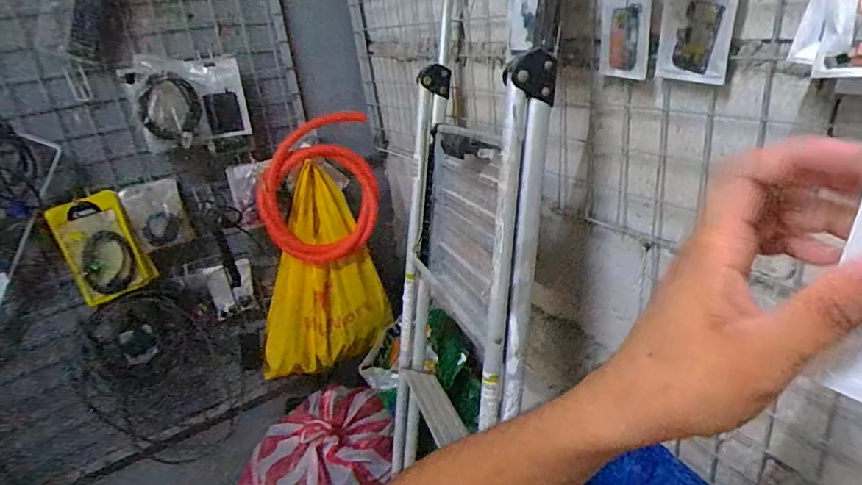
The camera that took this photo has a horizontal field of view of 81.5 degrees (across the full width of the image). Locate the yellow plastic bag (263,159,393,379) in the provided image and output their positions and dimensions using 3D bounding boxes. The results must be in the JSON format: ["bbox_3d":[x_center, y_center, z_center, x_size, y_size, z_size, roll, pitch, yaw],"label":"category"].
[{"bbox_3d":[-0.262,0.082,1.153,0.310,0.426,0.106,-22,28,-30],"label":"yellow plastic bag"}]

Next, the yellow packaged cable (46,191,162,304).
[{"bbox_3d":[-0.599,0.017,0.920,0.125,0.210,0.039,-26,46,-30],"label":"yellow packaged cable"}]

